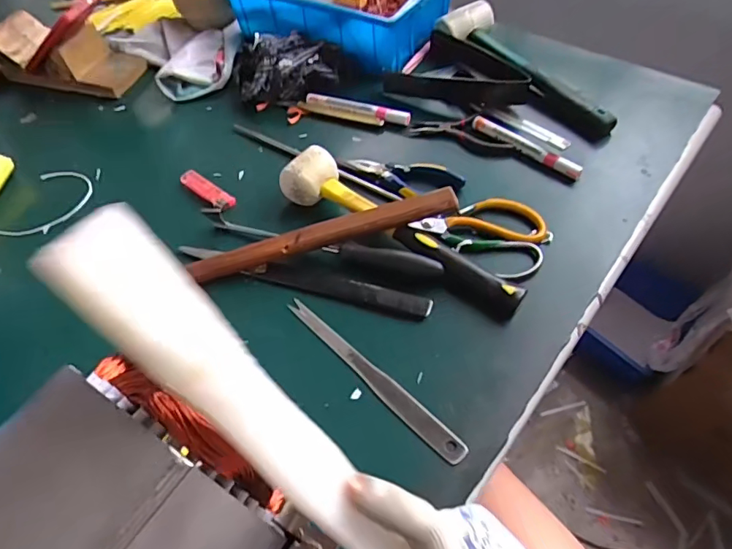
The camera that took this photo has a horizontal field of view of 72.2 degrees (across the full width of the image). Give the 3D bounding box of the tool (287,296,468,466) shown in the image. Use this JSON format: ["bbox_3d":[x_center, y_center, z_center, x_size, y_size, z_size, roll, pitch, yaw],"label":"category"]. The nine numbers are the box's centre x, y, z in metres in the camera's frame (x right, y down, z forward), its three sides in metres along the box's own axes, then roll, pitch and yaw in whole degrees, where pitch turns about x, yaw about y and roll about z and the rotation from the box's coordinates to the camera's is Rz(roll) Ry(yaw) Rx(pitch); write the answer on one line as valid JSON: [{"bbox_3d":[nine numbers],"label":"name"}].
[{"bbox_3d":[0.003,0.086,0.438,0.021,0.004,0.204,-41,62,-21],"label":"tool"}]

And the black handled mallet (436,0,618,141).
[{"bbox_3d":[0.206,-0.267,0.648,0.069,0.041,0.276,-29,59,-15],"label":"black handled mallet"}]

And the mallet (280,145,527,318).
[{"bbox_3d":[0.031,-0.044,0.502,0.272,0.048,0.054,32,64,23],"label":"mallet"}]

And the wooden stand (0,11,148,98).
[{"bbox_3d":[-0.436,-0.321,0.725,0.206,0.053,0.096,16,58,14],"label":"wooden stand"}]

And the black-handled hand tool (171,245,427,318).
[{"bbox_3d":[-0.065,0.003,0.495,0.261,0.012,0.024,14,58,13],"label":"black-handled hand tool"}]

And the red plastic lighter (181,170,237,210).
[{"bbox_3d":[-0.186,-0.099,0.583,0.081,0.012,0.022,33,64,23],"label":"red plastic lighter"}]

